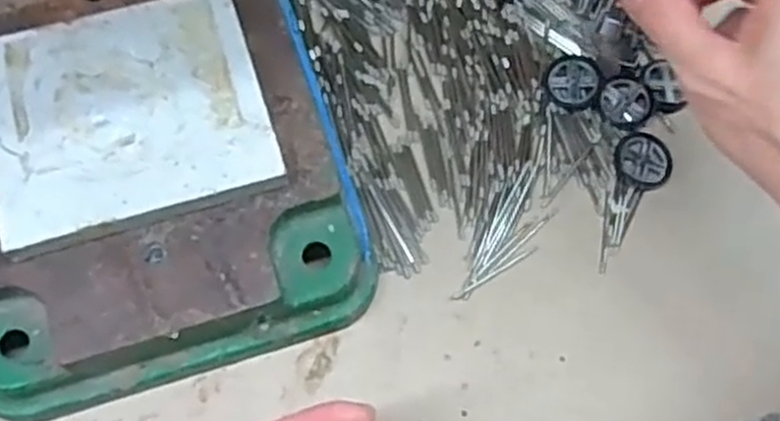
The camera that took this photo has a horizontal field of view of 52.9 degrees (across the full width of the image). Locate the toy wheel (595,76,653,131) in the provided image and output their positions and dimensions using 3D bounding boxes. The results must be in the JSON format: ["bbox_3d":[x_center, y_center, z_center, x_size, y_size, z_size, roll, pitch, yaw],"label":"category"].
[{"bbox_3d":[0.112,-0.051,0.374,0.026,0.006,0.025,1,68,-3],"label":"toy wheel"}]

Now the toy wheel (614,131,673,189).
[{"bbox_3d":[0.119,-0.024,0.367,0.027,0.004,0.027,1,68,-3],"label":"toy wheel"}]

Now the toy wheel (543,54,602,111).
[{"bbox_3d":[0.088,-0.062,0.377,0.026,0.005,0.028,1,68,-3],"label":"toy wheel"}]

